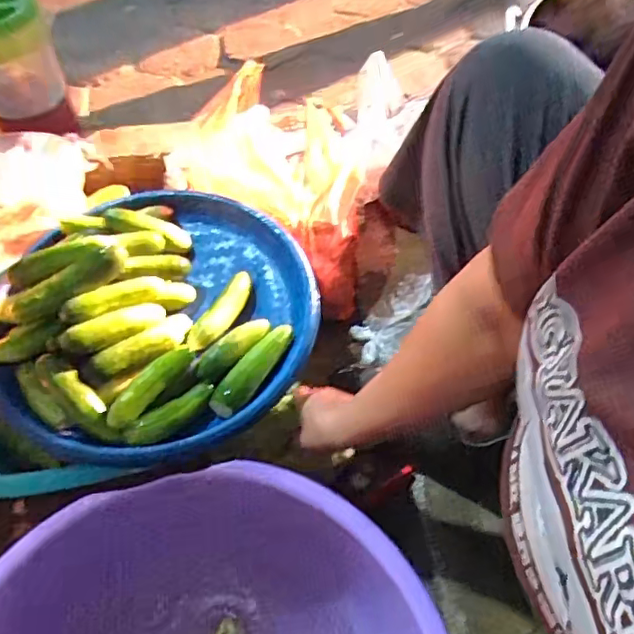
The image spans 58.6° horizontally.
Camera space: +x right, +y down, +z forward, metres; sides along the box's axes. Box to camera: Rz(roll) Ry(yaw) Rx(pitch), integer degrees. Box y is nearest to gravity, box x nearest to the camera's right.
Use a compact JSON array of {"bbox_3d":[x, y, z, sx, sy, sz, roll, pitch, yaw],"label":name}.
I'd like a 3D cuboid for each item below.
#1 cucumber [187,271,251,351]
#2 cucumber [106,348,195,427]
[{"bbox_3d":[-0.112,-0.007,0.666,0.024,0.031,0.112,27,59,17],"label":"cucumber"},{"bbox_3d":[-0.176,0.069,0.594,0.031,0.028,0.108,36,61,22],"label":"cucumber"}]

